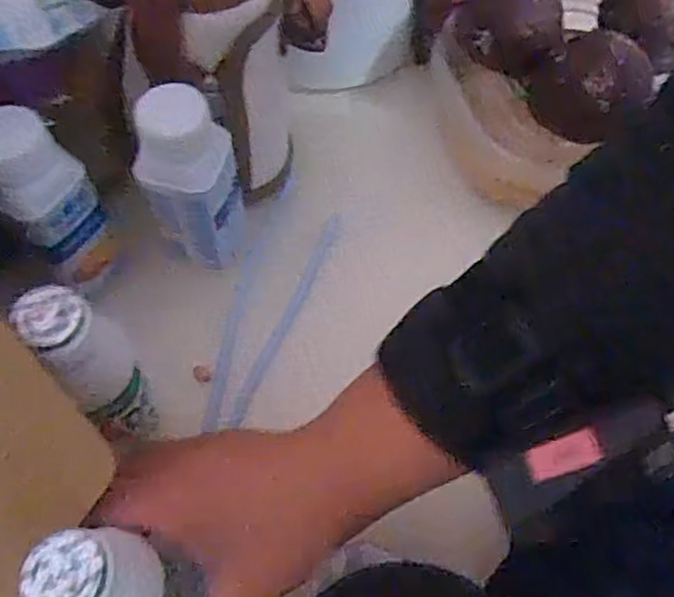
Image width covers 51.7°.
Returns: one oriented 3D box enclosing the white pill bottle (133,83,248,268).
[{"bbox_3d":[-0.086,-0.067,0.425,0.058,0.132,0.053,-13,65,-8],"label":"white pill bottle"}]

